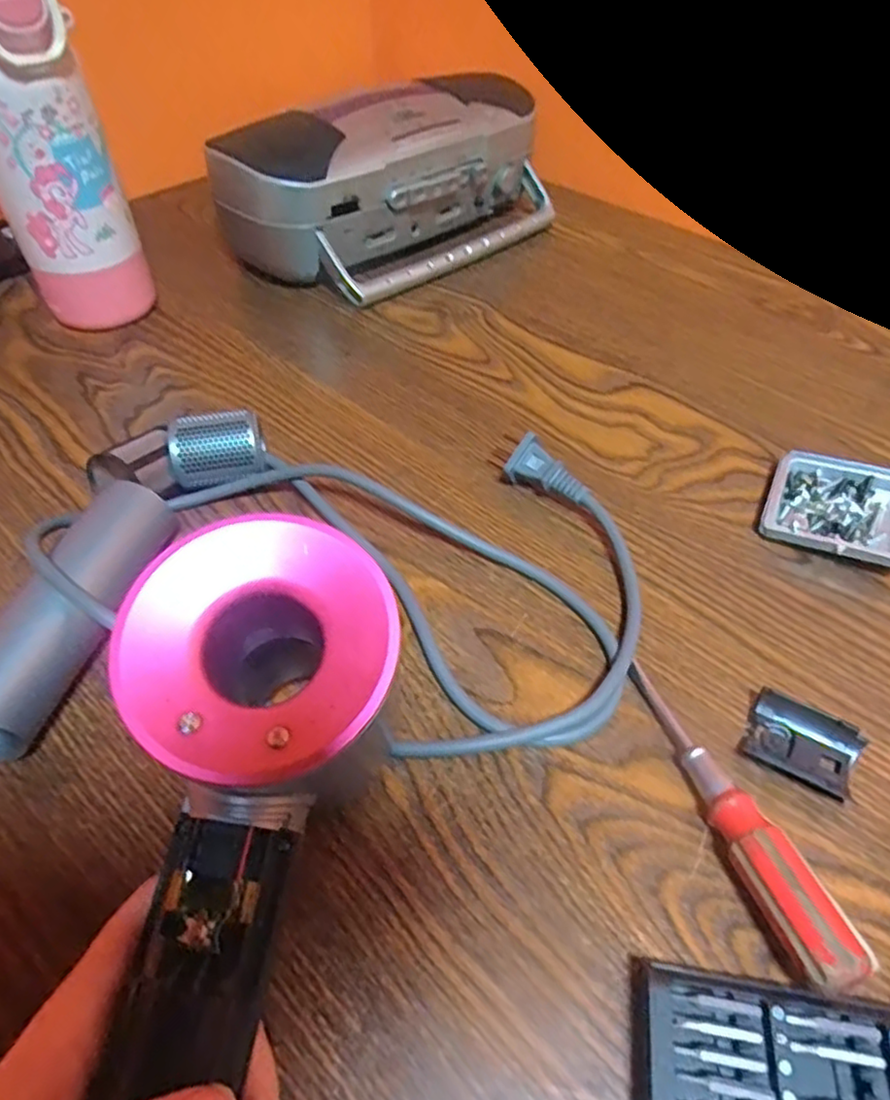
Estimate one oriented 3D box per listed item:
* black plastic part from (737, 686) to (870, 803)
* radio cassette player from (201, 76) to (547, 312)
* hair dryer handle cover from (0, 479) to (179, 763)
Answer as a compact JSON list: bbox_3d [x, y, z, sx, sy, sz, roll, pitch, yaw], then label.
[{"bbox_3d":[0.146,0.079,0.274,0.042,0.009,0.030,25,54,19],"label":"black plastic part"},{"bbox_3d":[-0.031,-0.267,0.501,0.268,0.105,0.099,-34,58,-26],"label":"radio cassette player"},{"bbox_3d":[-0.161,0.026,0.291,0.030,0.039,0.120,13,51,10],"label":"hair dryer handle cover"}]

